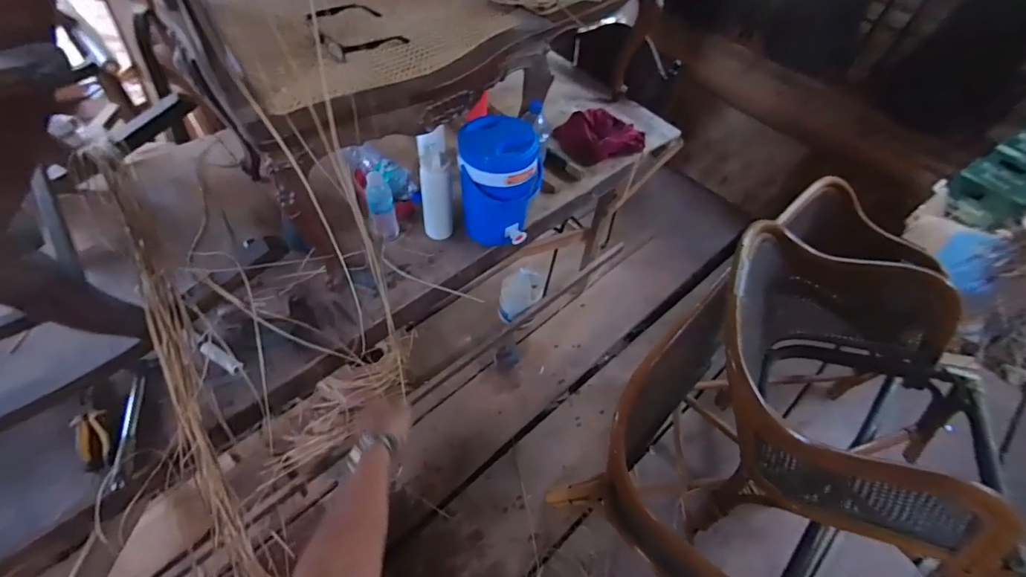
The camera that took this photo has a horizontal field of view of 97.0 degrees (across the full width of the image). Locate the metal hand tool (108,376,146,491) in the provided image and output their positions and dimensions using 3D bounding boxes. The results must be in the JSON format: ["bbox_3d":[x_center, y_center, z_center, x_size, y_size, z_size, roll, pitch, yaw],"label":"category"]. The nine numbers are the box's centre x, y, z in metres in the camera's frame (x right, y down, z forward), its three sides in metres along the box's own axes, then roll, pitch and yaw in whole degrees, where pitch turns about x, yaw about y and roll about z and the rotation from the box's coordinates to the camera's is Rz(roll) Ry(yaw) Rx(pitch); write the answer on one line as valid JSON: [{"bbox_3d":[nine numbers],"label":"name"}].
[{"bbox_3d":[-0.660,0.242,0.777,0.022,0.020,0.198,-10,55,-12],"label":"metal hand tool"}]

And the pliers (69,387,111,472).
[{"bbox_3d":[-0.722,0.236,0.775,0.042,0.027,0.159,-31,62,-25],"label":"pliers"}]

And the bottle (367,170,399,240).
[{"bbox_3d":[-0.299,-0.182,1.041,0.058,0.174,0.052,-6,54,-10],"label":"bottle"}]

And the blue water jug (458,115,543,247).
[{"bbox_3d":[-0.031,-0.234,1.026,0.177,0.245,0.151,8,53,0],"label":"blue water jug"}]

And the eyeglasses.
[{"bbox_3d":[-0.291,-0.473,0.823,0.141,0.034,0.145,39,60,22],"label":"eyeglasses"}]

